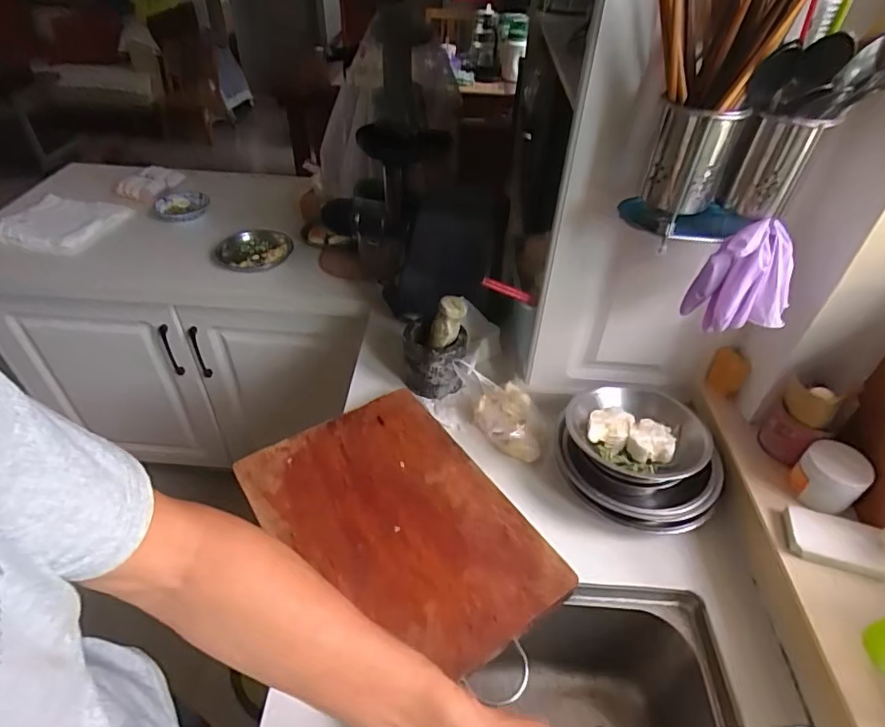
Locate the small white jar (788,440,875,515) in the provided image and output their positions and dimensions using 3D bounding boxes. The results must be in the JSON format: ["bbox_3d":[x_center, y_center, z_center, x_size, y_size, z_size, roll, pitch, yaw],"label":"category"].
[{"bbox_3d":[0.457,0.132,0.618,0.064,0.051,0.068,1,42,-1],"label":"small white jar"}]

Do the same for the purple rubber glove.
[{"bbox_3d":[0.320,-0.091,0.556,0.096,0.113,0.044,15,44,14],"label":"purple rubber glove"}]

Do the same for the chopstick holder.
[{"bbox_3d":[0.244,-0.196,0.524,0.072,0.111,0.065,17,44,16],"label":"chopstick holder"}]

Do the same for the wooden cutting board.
[{"bbox_3d":[-0.059,0.197,0.662,0.265,0.022,0.377,-24,48,-26],"label":"wooden cutting board"}]

